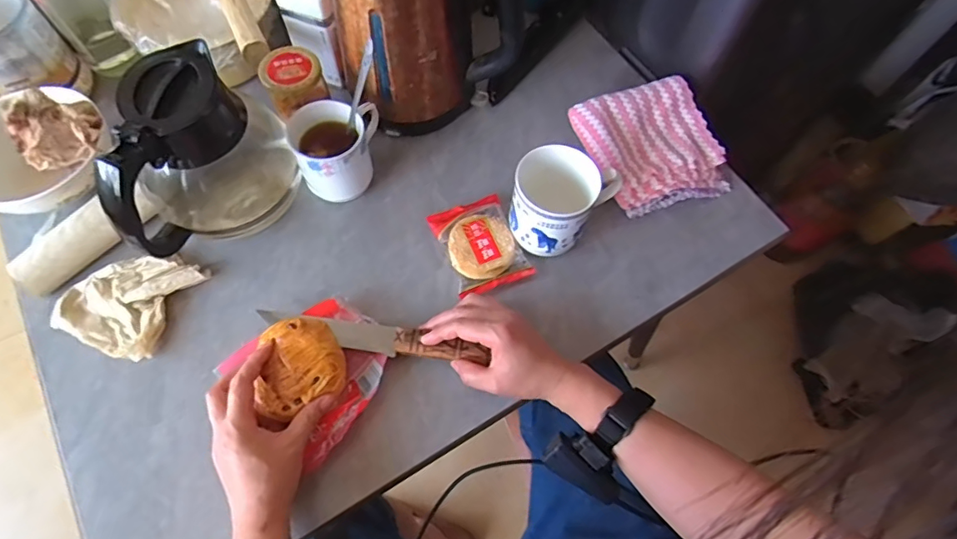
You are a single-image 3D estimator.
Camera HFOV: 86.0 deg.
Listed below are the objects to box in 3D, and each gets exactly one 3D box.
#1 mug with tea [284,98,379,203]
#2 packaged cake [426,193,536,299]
[{"bbox_3d":[-0.152,-0.123,0.575,0.093,0.096,0.087,-14,67,-9],"label":"mug with tea"},{"bbox_3d":[0.002,-0.028,0.583,0.084,0.019,0.108,-20,68,-11],"label":"packaged cake"}]

